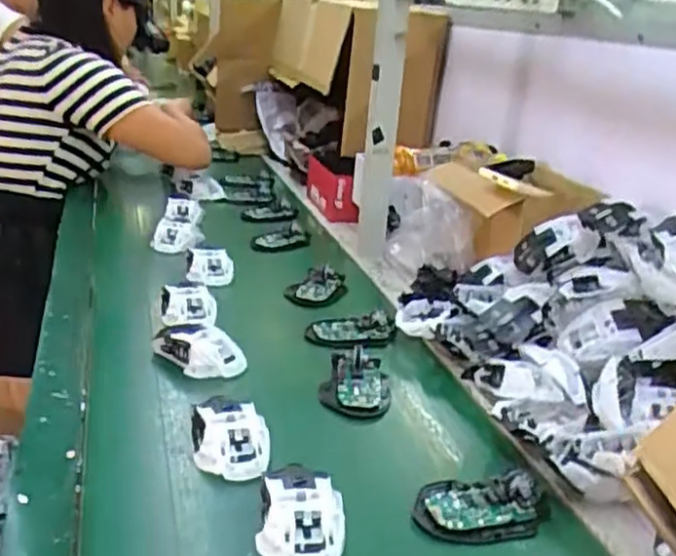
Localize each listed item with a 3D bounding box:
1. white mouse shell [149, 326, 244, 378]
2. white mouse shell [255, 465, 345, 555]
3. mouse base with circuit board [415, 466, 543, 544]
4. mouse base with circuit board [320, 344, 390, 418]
[{"bbox_3d":[-0.154,0.082,0.793,0.113,0.039,0.060,17,25,30],"label":"white mouse shell"},{"bbox_3d":[-0.028,0.181,0.557,0.067,0.036,0.095,5,22,1],"label":"white mouse shell"},{"bbox_3d":[0.121,0.192,0.597,0.113,0.017,0.066,1,22,-10],"label":"mouse base with circuit board"},{"bbox_3d":[0.021,0.111,0.771,0.071,0.016,0.114,7,22,6],"label":"mouse base with circuit board"}]

